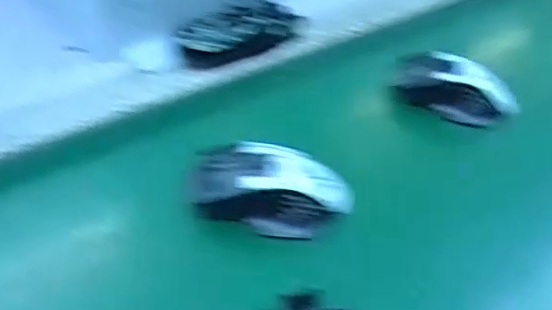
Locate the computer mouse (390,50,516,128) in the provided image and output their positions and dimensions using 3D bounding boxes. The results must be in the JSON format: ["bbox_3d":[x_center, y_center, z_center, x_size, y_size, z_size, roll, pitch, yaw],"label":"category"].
[{"bbox_3d":[0.170,-0.065,0.561,0.112,0.047,0.053,11,43,7],"label":"computer mouse"}]

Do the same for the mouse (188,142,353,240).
[{"bbox_3d":[-0.006,0.028,0.433,0.119,0.051,0.072,5,41,-3],"label":"mouse"}]

